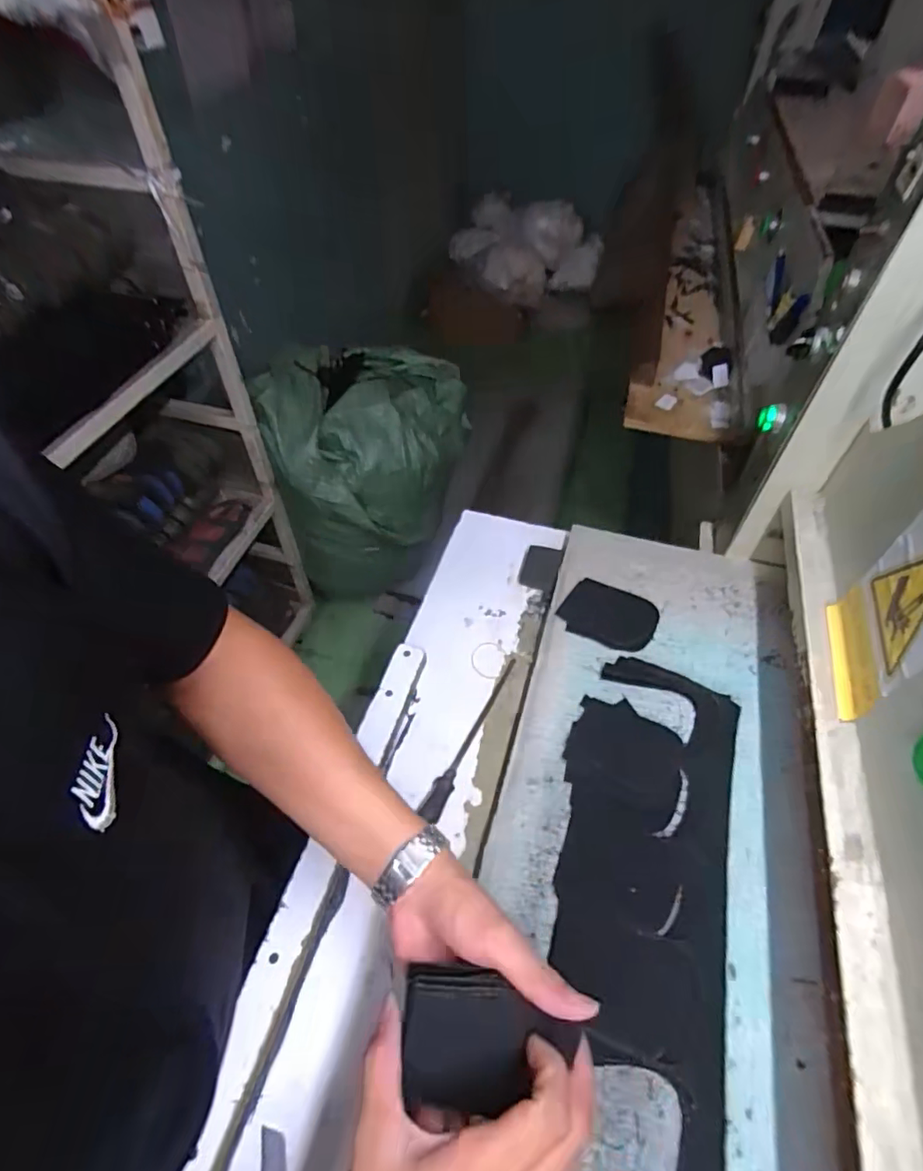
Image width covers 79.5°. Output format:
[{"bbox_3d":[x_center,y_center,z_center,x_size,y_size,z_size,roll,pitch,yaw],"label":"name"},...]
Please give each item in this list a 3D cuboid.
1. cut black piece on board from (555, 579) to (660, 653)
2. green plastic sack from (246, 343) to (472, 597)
[{"bbox_3d":[0.181,0.036,0.683,0.111,0.006,0.085,19,57,22],"label":"cut black piece on board"},{"bbox_3d":[-0.258,-0.292,1.587,0.457,0.653,0.459,14,54,13],"label":"green plastic sack"}]

